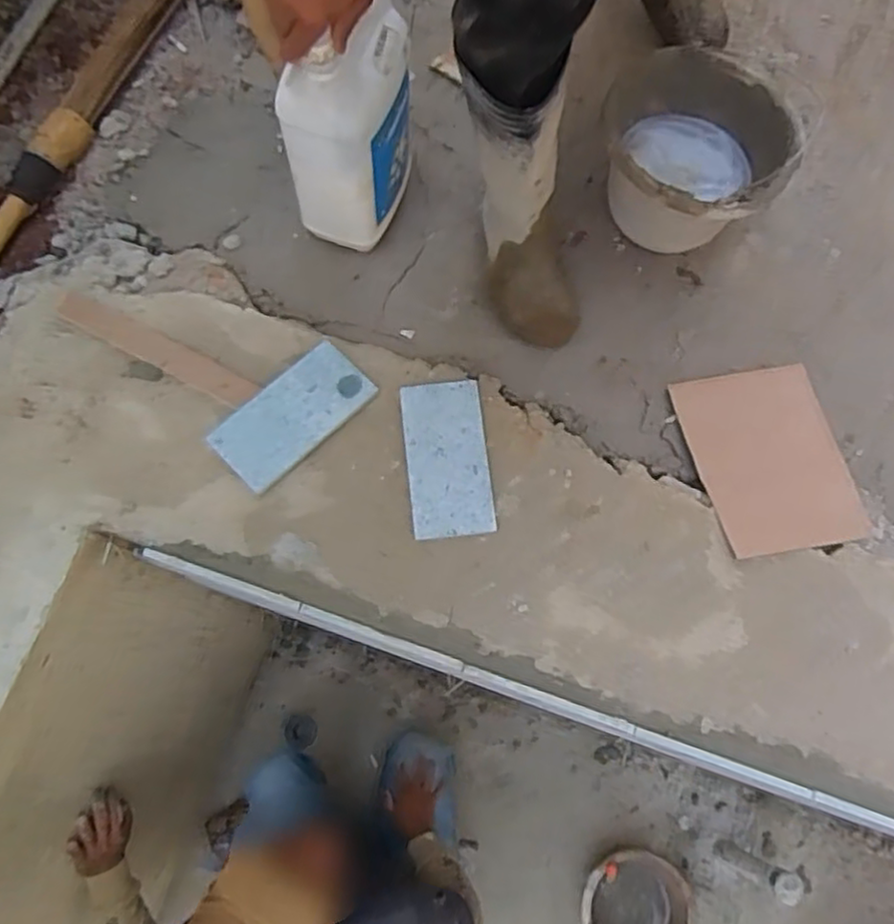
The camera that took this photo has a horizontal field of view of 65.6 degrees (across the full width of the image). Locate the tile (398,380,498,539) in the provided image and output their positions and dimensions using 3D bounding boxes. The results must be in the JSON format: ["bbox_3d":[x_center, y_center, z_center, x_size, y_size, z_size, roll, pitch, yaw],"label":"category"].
[{"bbox_3d":[-0.002,-0.006,0.863,0.099,0.018,0.198,-5,70,-4],"label":"tile"}]

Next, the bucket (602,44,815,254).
[{"bbox_3d":[0.321,-0.394,0.943,0.230,0.174,0.257,34,75,10],"label":"bucket"}]

